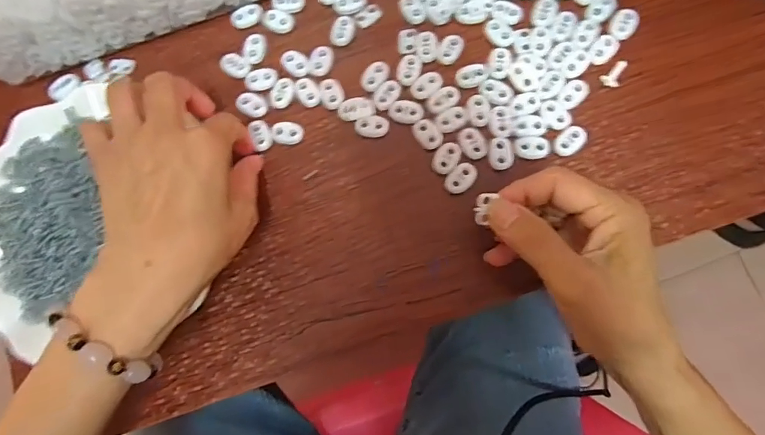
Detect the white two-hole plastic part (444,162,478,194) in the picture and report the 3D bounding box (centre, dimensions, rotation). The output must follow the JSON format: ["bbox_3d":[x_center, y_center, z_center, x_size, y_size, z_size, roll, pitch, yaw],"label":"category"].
[{"bbox_3d":[0.054,-0.027,0.313,0.023,0.004,0.016,-43,80,-3],"label":"white two-hole plastic part"}]

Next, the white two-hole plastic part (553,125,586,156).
[{"bbox_3d":[0.127,-0.051,0.312,0.023,0.005,0.016,-41,80,-3],"label":"white two-hole plastic part"}]

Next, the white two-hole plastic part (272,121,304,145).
[{"bbox_3d":[-0.068,-0.060,0.330,0.022,0.004,0.016,6,81,5],"label":"white two-hole plastic part"}]

